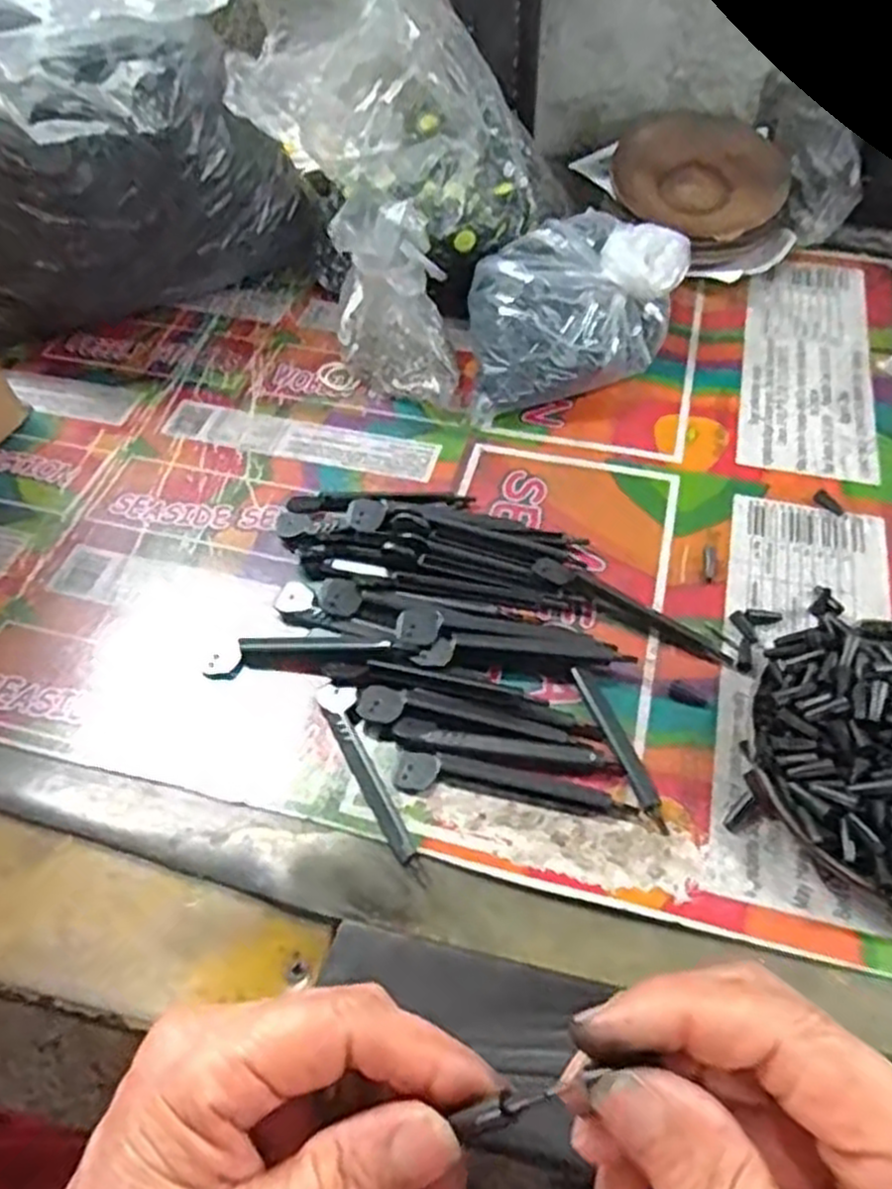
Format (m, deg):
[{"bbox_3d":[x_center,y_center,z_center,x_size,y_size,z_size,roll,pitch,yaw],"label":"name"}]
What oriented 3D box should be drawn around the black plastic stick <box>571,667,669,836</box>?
[{"bbox_3d":[0.068,0.059,0.315,0.009,0.004,0.075,-16,54,-11],"label":"black plastic stick"}]

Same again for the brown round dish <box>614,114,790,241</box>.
[{"bbox_3d":[0.175,-0.285,0.535,0.104,0.017,0.114,0,69,1],"label":"brown round dish"}]

